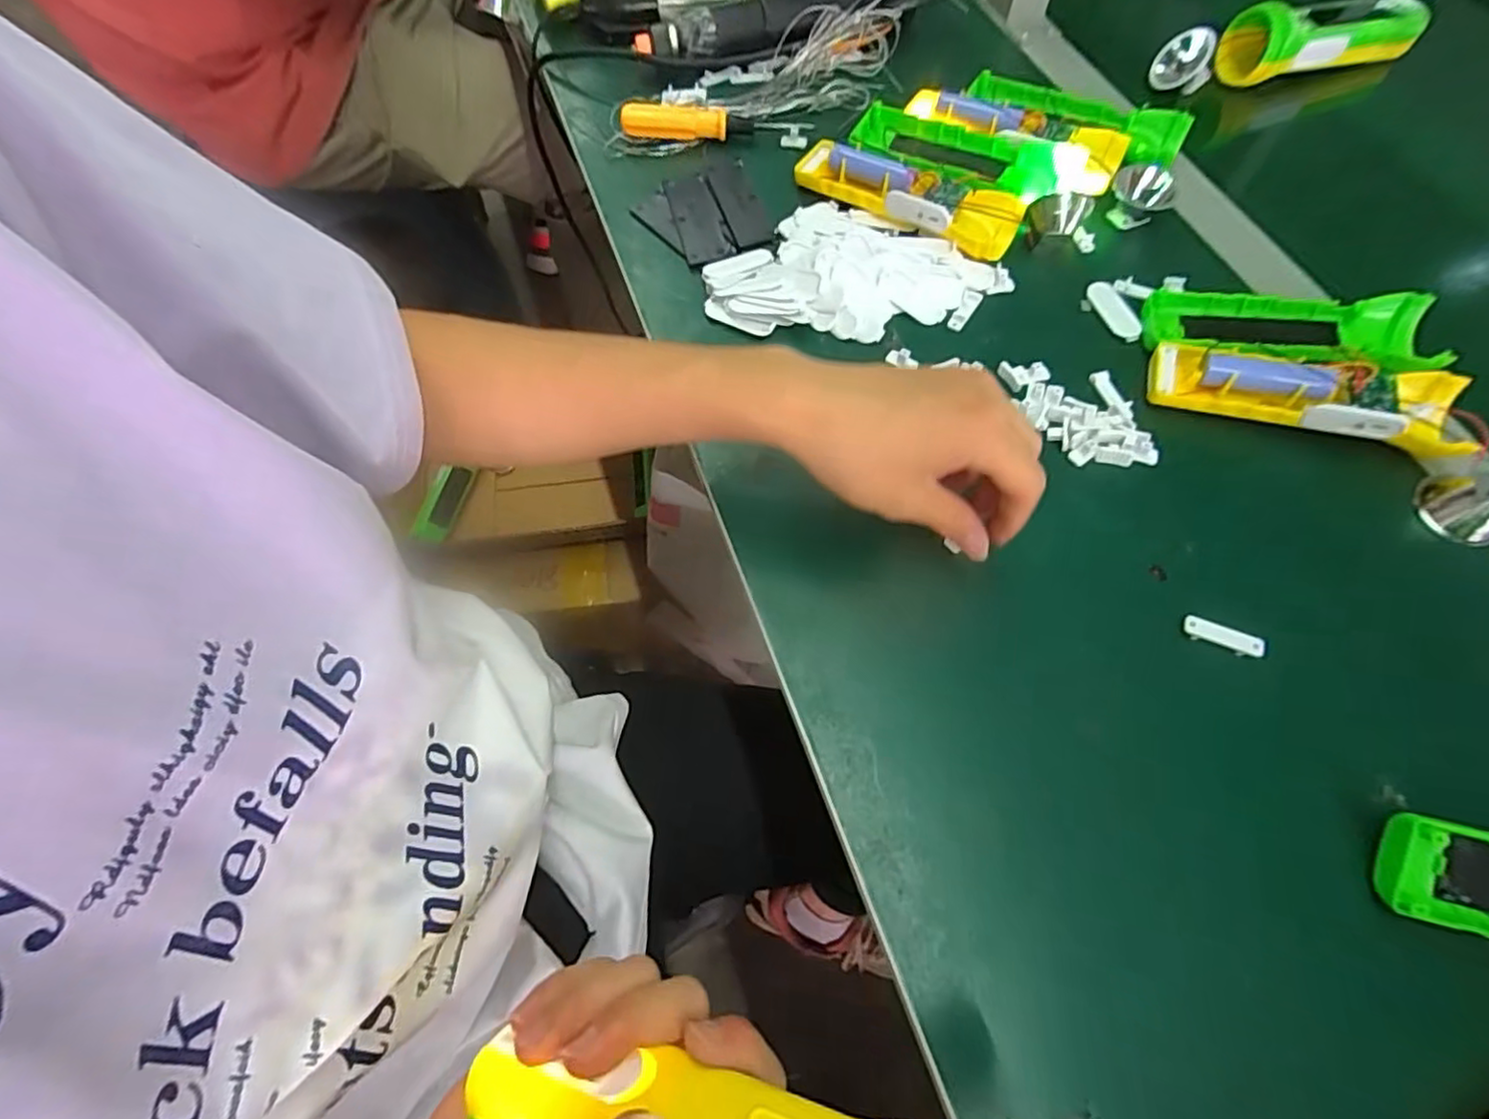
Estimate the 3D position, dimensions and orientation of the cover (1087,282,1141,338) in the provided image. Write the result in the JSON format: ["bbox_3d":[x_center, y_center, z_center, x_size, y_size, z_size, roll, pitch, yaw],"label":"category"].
[{"bbox_3d":[0.246,-0.165,0.425,0.018,0.010,0.047,-20,66,-8],"label":"cover"}]

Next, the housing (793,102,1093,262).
[{"bbox_3d":[0.141,-0.272,0.456,0.193,0.035,0.099,26,68,13],"label":"housing"}]

